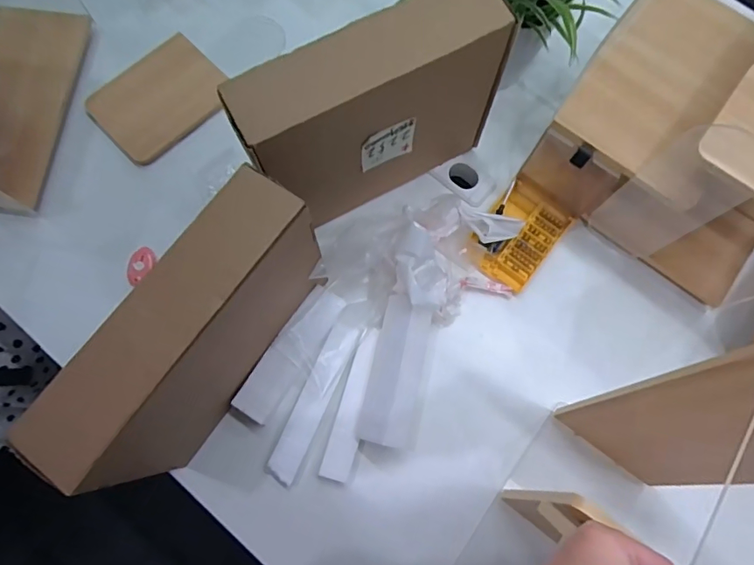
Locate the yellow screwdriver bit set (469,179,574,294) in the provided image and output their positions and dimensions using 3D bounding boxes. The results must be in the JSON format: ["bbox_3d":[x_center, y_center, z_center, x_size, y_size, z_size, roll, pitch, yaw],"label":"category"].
[{"bbox_3d":[0.211,-0.069,0.733,0.106,0.022,0.146,37,77,7],"label":"yellow screwdriver bit set"}]

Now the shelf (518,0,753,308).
[{"bbox_3d":[0.459,-0.201,0.667,0.389,0.256,0.307,32,77,6],"label":"shelf"}]

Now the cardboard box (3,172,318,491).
[{"bbox_3d":[-0.201,0.066,0.577,0.086,0.285,0.330,35,77,7],"label":"cardboard box"}]

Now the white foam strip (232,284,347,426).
[{"bbox_3d":[-0.118,0.101,0.688,0.062,0.014,0.202,37,76,-14],"label":"white foam strip"}]

